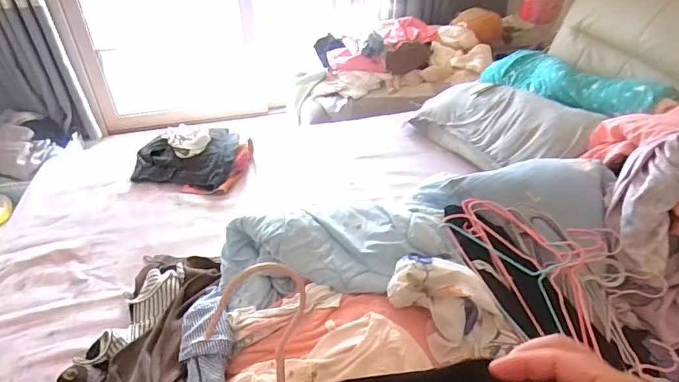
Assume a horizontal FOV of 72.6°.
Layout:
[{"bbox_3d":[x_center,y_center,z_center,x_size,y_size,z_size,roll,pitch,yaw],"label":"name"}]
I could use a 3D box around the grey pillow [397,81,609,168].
[{"bbox_3d":[0.572,-0.236,1.677,0.333,0.129,0.629,-51,45,0],"label":"grey pillow"}]

